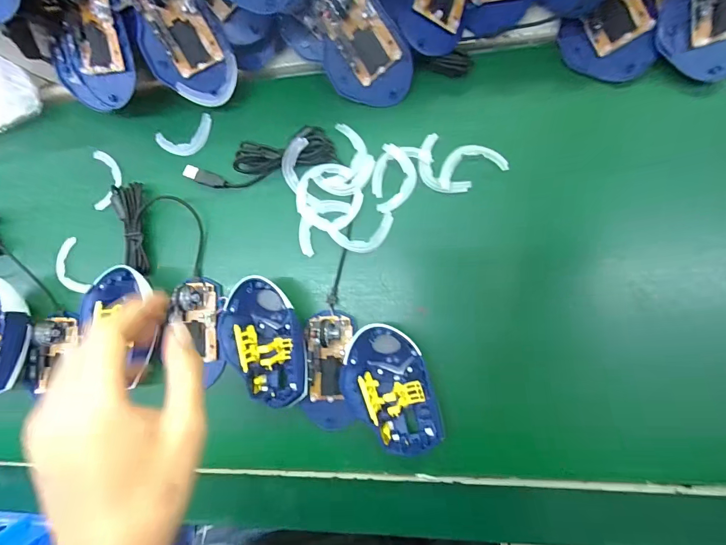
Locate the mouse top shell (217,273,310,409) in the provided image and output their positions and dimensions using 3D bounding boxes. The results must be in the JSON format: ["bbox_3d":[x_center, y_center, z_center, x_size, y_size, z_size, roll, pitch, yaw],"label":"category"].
[{"bbox_3d":[-0.093,0.067,0.357,0.081,0.039,0.122,-15,85,6],"label":"mouse top shell"}]

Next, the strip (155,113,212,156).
[{"bbox_3d":[-0.188,-0.142,0.395,0.064,0.004,0.037,-20,85,6],"label":"strip"}]

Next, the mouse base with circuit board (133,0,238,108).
[{"bbox_3d":[-0.166,-0.208,0.340,0.072,0.025,0.108,-28,126,7],"label":"mouse base with circuit board"}]

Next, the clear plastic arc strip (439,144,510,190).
[{"bbox_3d":[0.100,-0.103,0.348,0.063,0.004,0.034,-17,85,6],"label":"clear plastic arc strip"}]

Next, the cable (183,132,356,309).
[{"bbox_3d":[-0.071,-0.082,0.358,0.205,0.028,0.121,41,92,8],"label":"cable"}]

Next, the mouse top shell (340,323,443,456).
[{"bbox_3d":[0.023,0.104,0.334,0.072,0.033,0.114,-17,85,6],"label":"mouse top shell"}]

